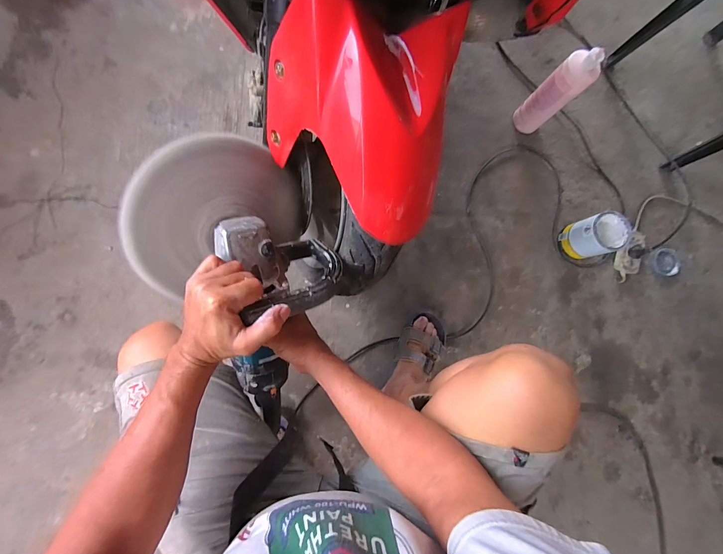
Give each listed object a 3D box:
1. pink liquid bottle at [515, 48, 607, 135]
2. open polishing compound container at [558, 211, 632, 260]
[{"bbox_3d":[0.477,-0.453,0.826,0.068,0.249,0.072,-2,83,-7],"label":"pink liquid bottle"},{"bbox_3d":[0.597,-0.104,0.858,0.105,0.131,0.096,1,83,-7],"label":"open polishing compound container"}]

